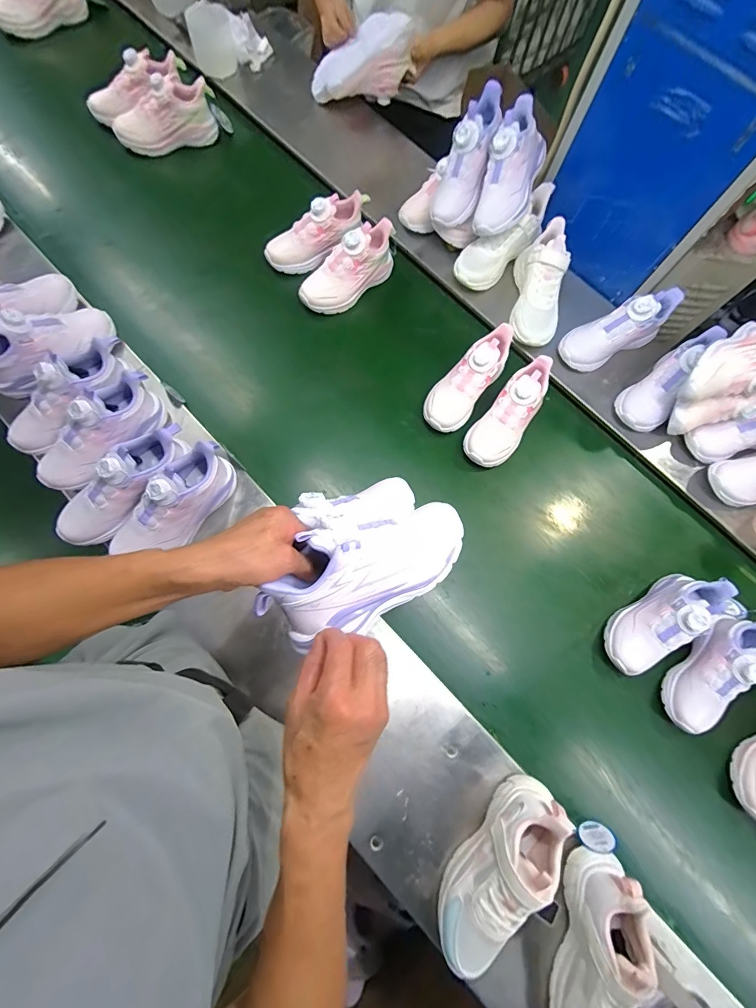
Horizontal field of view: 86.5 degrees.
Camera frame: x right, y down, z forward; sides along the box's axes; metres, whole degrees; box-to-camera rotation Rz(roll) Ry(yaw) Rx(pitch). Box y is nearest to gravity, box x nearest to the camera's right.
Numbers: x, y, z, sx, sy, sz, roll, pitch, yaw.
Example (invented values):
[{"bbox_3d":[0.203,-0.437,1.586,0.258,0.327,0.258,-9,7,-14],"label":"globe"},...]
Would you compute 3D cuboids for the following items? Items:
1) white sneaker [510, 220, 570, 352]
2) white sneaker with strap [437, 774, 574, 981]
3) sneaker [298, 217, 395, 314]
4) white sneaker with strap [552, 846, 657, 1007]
[{"bbox_3d":[0.316,-0.421,0.775,0.096,0.116,0.226,6,77,0],"label":"white sneaker"},{"bbox_3d":[0.156,0.470,0.509,0.079,0.096,0.229,37,77,9],"label":"white sneaker with strap"},{"bbox_3d":[-0.056,-0.465,0.782,0.216,0.095,0.076,-43,82,-10],"label":"sneaker"},{"bbox_3d":[0.276,0.571,0.485,0.077,0.095,0.230,15,74,3],"label":"white sneaker with strap"}]

